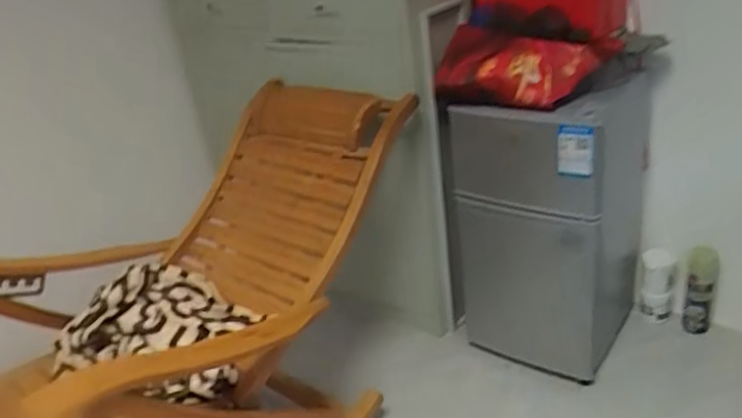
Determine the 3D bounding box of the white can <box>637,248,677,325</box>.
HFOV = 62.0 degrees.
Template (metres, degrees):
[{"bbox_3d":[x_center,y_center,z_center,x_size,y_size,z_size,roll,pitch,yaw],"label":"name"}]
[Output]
[{"bbox_3d":[0.642,0.184,1.392,0.066,0.187,0.063,-6,27,3],"label":"white can"}]

